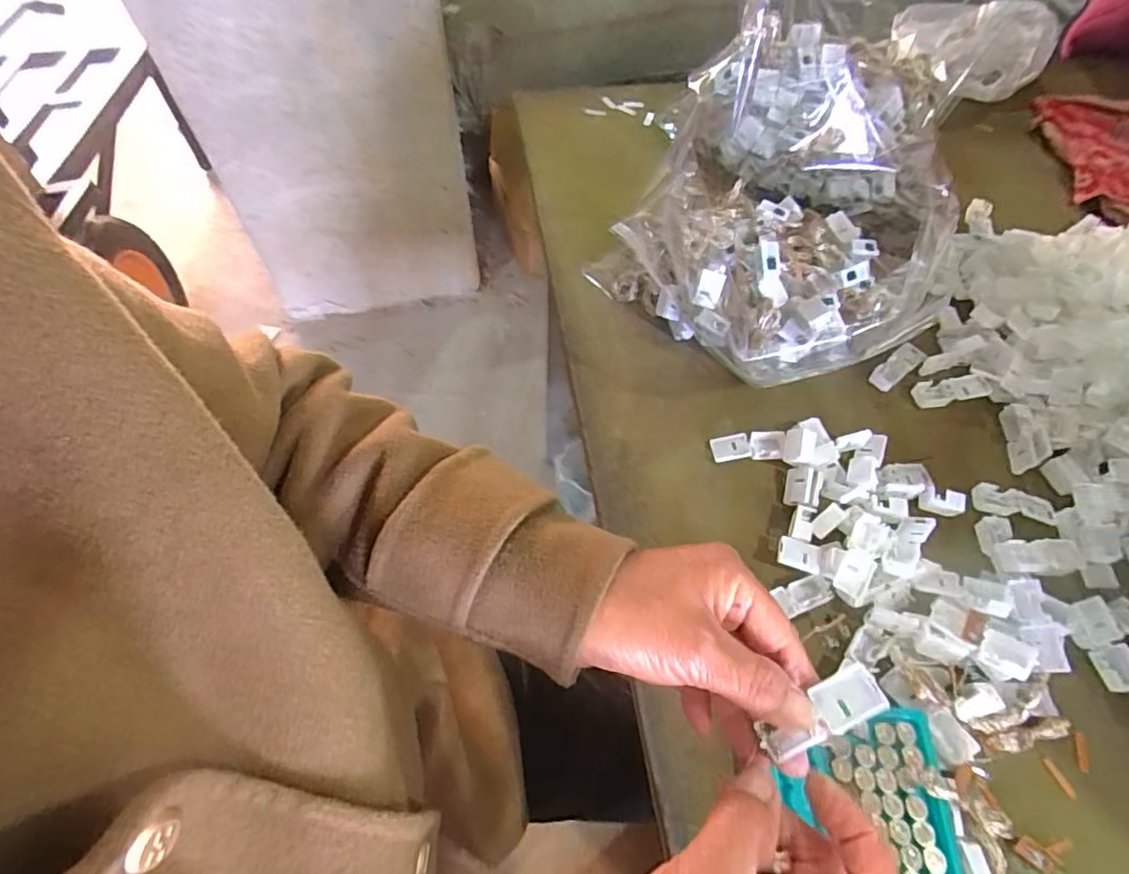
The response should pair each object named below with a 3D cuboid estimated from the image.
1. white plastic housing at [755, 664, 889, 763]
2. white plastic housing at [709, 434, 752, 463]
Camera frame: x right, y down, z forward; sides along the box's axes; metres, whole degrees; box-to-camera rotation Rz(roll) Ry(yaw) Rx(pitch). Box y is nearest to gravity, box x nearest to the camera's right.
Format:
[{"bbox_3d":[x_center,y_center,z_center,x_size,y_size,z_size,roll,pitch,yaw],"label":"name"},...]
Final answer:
[{"bbox_3d":[0.110,0.120,0.257,0.054,0.009,0.021,-36,63,2],"label":"white plastic housing"},{"bbox_3d":[0.121,0.008,0.438,0.026,0.006,0.019,-4,60,-3],"label":"white plastic housing"}]

